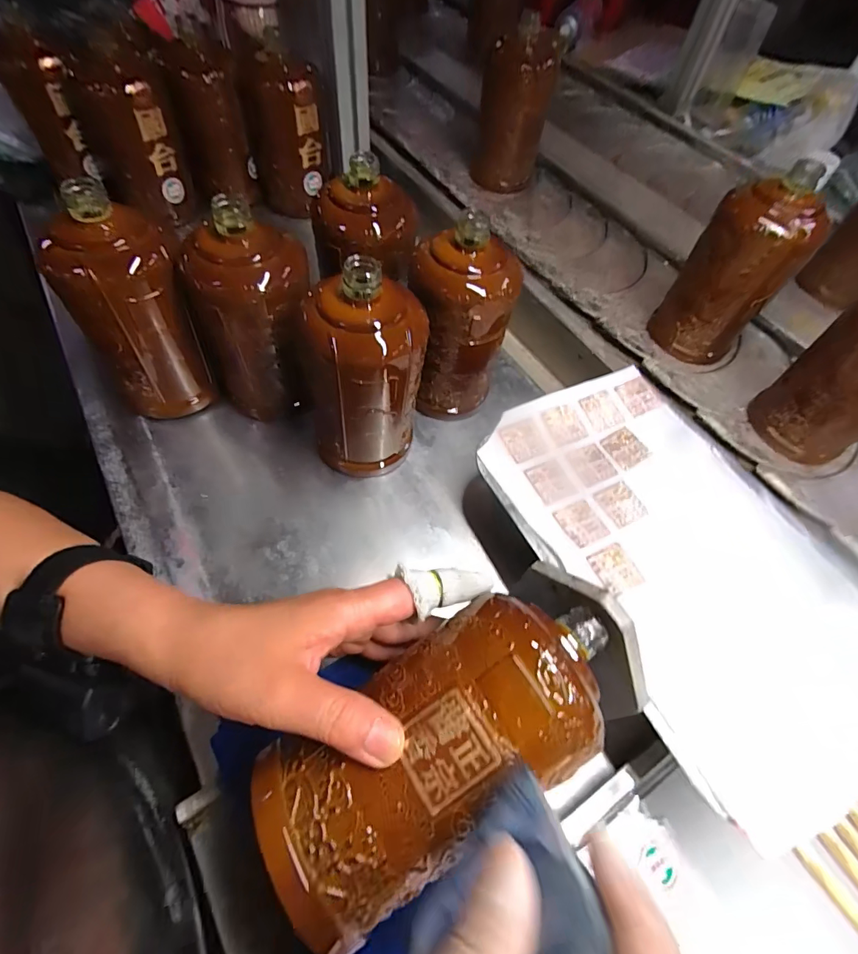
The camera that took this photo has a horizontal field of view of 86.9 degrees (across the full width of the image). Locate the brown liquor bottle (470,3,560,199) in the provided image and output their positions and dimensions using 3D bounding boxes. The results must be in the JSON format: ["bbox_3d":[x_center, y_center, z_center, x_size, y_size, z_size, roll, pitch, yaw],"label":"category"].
[{"bbox_3d":[0.117,-0.505,0.631,0.092,0.162,0.074,9,62,-1],"label":"brown liquor bottle"}]

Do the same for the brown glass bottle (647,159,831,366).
[{"bbox_3d":[0.308,-0.204,0.461,0.081,0.166,0.079,5,60,-2],"label":"brown glass bottle"}]

